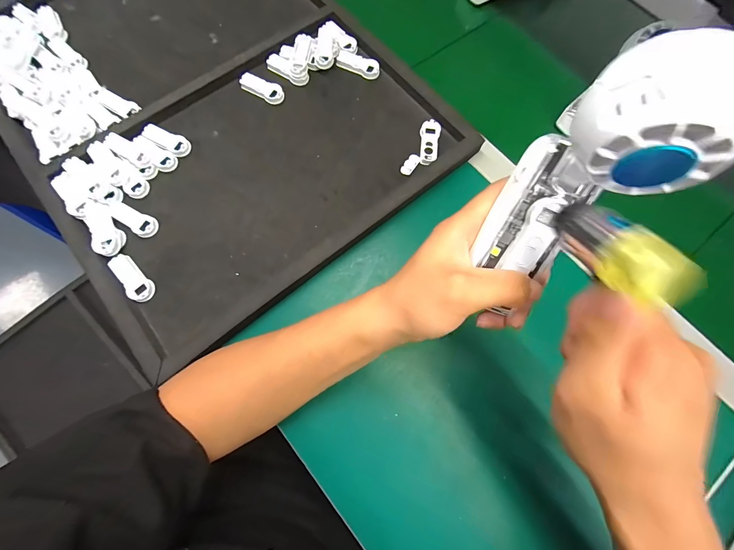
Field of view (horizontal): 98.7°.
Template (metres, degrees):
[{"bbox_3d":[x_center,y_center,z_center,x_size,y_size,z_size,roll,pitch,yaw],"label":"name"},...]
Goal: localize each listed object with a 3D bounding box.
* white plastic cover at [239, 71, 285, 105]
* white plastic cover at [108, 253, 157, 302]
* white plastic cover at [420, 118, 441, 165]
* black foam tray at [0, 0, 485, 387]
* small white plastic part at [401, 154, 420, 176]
[{"bbox_3d":[-0.131,-0.232,0.394,0.057,0.013,0.025,26,75,7],"label":"white plastic cover"},{"bbox_3d":[-0.244,0.004,0.328,0.023,0.016,0.055,-42,79,-11],"label":"white plastic cover"},{"bbox_3d":[0.074,-0.158,0.375,0.024,0.008,0.058,11,74,3],"label":"white plastic cover"},{"bbox_3d":[-0.197,-0.224,0.390,0.433,0.043,0.536,-38,76,-8],"label":"black foam tray"},{"bbox_3d":[0.050,-0.128,0.365,0.014,0.004,0.028,35,77,9],"label":"small white plastic part"}]

